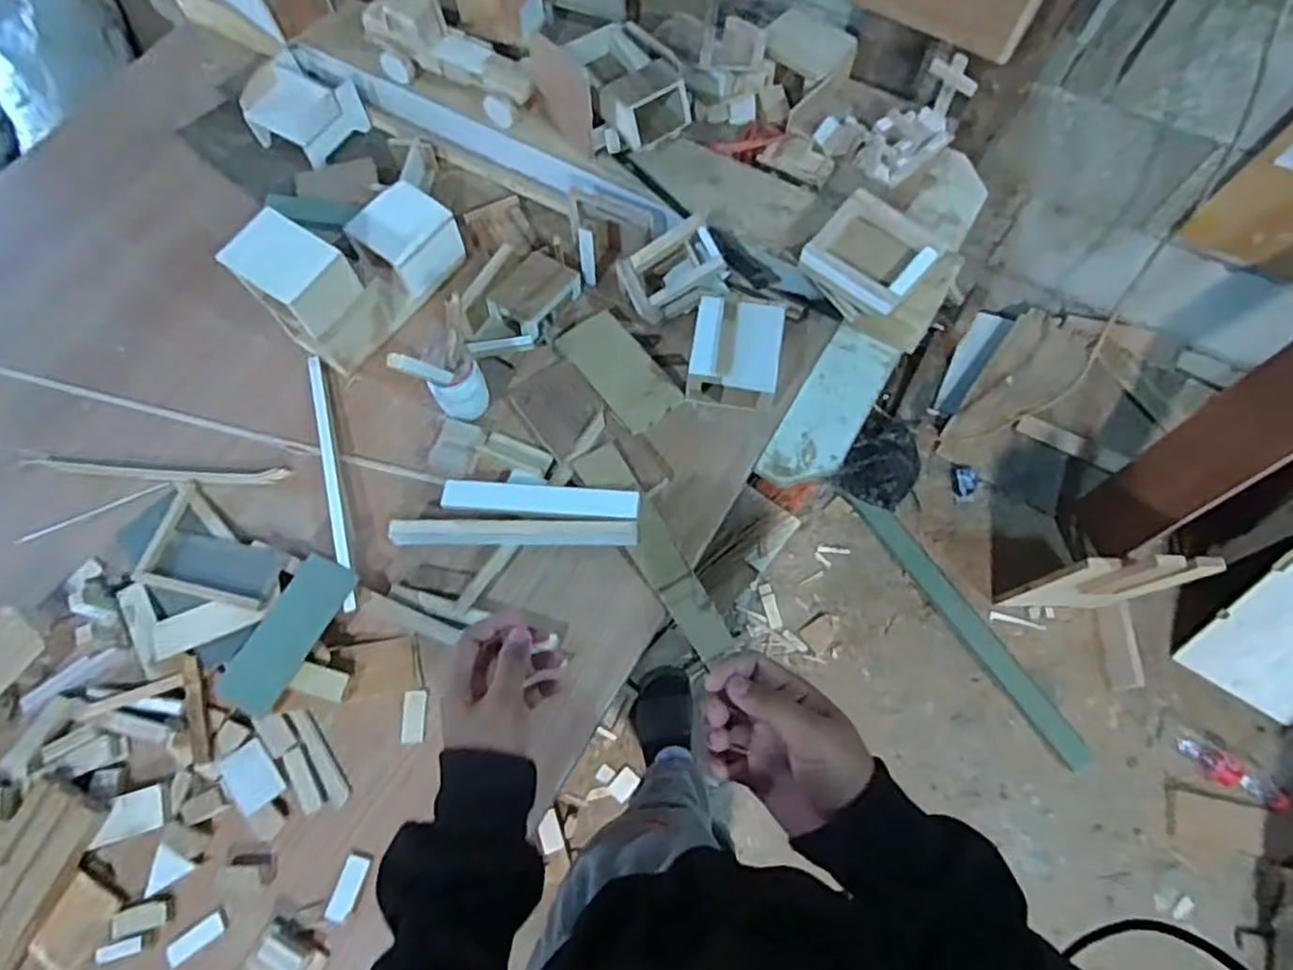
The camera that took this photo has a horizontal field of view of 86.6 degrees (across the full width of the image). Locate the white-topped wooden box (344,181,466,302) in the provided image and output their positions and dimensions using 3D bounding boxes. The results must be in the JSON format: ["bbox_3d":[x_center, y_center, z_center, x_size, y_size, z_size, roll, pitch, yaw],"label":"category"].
[{"bbox_3d":[-0.317,-0.325,0.921,0.113,0.073,0.111,40,74,14],"label":"white-topped wooden box"}]

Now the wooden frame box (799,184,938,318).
[{"bbox_3d":[0.271,-0.279,0.835,0.135,0.042,0.118,36,74,13],"label":"wooden frame box"}]

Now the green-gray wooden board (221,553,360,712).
[{"bbox_3d":[-0.397,0.165,0.760,0.073,0.012,0.176,27,79,12],"label":"green-gray wooden board"}]

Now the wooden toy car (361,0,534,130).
[{"bbox_3d":[-0.278,-0.599,0.956,0.271,0.102,0.084,30,72,11],"label":"wooden toy car"}]

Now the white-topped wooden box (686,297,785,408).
[{"bbox_3d":[0.111,-0.162,0.854,0.105,0.075,0.116,9,70,4],"label":"white-topped wooden box"}]

